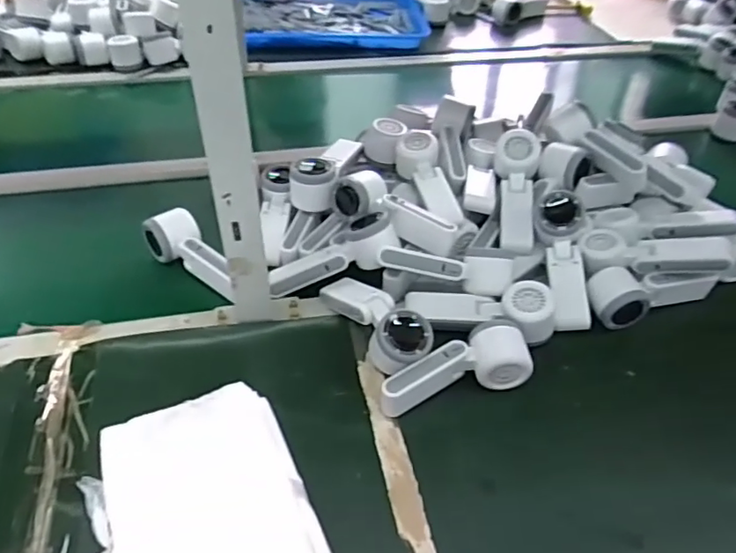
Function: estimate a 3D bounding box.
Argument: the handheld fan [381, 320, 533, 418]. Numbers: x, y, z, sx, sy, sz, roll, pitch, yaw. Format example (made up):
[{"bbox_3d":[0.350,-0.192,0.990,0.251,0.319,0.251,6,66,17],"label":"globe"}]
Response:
[{"bbox_3d":[0.087,0.093,0.598,0.156,0.054,0.064,-8,45,-12],"label":"handheld fan"}]

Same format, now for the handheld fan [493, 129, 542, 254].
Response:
[{"bbox_3d":[0.195,-0.111,0.741,0.060,0.045,0.167,4,73,-1],"label":"handheld fan"}]

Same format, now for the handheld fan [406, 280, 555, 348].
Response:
[{"bbox_3d":[0.127,0.046,0.659,0.167,0.055,0.073,2,44,17],"label":"handheld fan"}]

